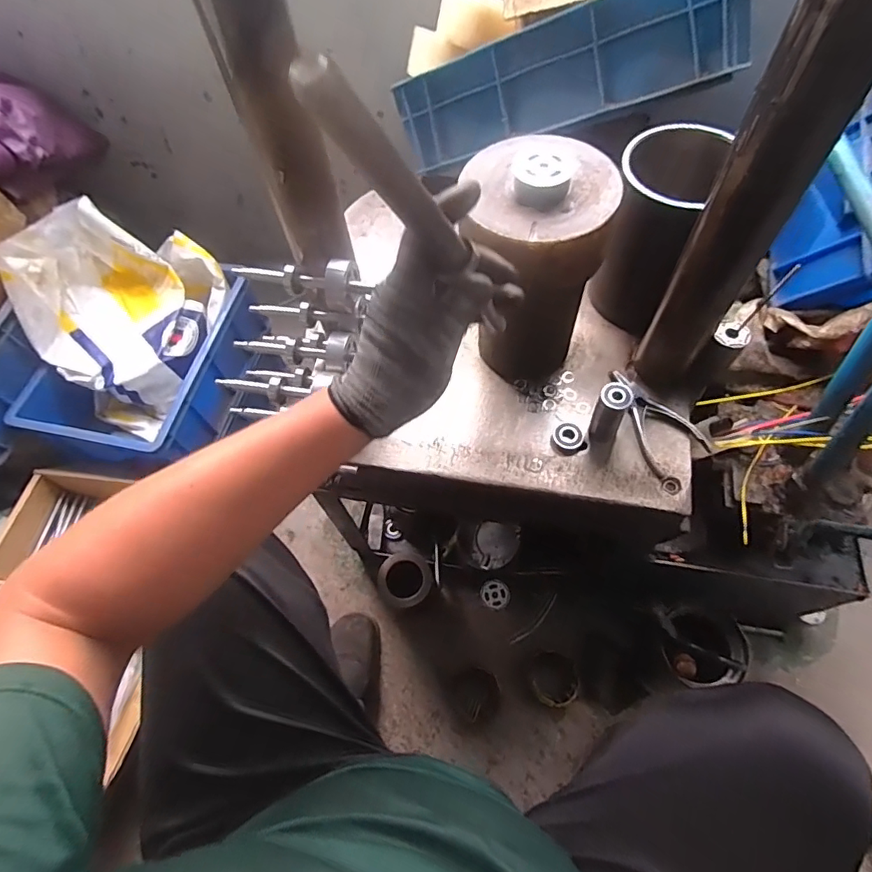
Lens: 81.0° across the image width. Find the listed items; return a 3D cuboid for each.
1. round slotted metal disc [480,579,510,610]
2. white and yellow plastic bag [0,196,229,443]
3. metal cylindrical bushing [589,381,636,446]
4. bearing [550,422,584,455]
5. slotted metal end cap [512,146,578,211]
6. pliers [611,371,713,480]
[{"bbox_3d":[0.109,0.290,0.935,0.052,0.008,0.052,-2,62,3],"label":"round slotted metal disc"},{"bbox_3d":[-0.559,-0.225,0.922,0.279,0.244,0.321,27,67,17],"label":"white and yellow plastic bag"},{"bbox_3d":[0.189,-0.023,0.556,0.031,0.074,0.032,-2,62,3],"label":"metal cylindrical bushing"},{"bbox_3d":[0.150,0.001,0.582,0.033,0.012,0.040,19,65,14],"label":"bearing"},{"bbox_3d":[0.095,-0.233,0.457,0.050,0.027,0.050,-2,62,3],"label":"slotted metal end cap"},{"bbox_3d":[0.248,-0.024,0.587,0.068,0.016,0.135,-23,63,-8],"label":"pliers"}]

